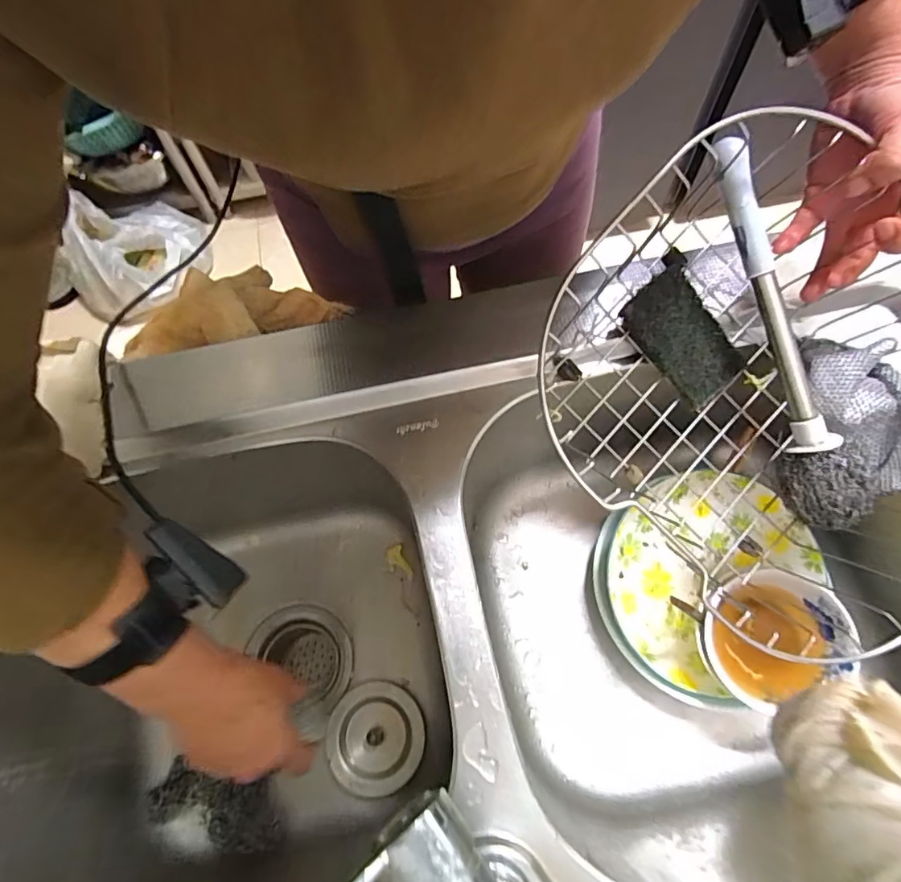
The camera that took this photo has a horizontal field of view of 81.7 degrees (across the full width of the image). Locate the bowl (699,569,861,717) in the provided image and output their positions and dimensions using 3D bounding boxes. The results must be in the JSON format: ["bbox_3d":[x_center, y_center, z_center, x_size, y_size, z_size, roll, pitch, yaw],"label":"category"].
[{"bbox_3d":[0.272,0.170,0.453,0.107,0.073,0.098,-1,66,2],"label":"bowl"}]

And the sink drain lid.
[{"bbox_3d":[-0.068,0.266,0.469,0.084,0.009,0.086,-1,66,2],"label":"sink drain lid"}]

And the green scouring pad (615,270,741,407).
[{"bbox_3d":[0.181,-0.078,0.407,0.061,0.015,0.102,-35,98,-4],"label":"green scouring pad"}]

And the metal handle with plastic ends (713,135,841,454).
[{"bbox_3d":[0.226,-0.099,0.370,0.019,0.025,0.224,-21,96,-6],"label":"metal handle with plastic ends"}]

